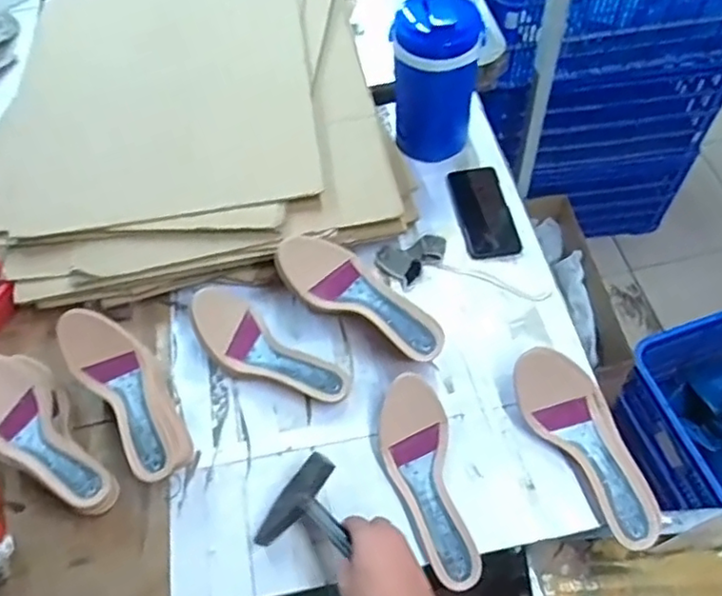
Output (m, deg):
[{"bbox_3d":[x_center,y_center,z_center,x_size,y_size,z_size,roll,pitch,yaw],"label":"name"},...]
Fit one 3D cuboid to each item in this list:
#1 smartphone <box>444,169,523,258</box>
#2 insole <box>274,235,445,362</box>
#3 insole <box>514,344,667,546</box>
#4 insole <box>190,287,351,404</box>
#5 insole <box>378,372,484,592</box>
[{"bbox_3d":[0.186,-0.133,0.958,0.077,0.016,0.161,-12,64,4],"label":"smartphone"},{"bbox_3d":[-0.001,-0.001,0.798,0.232,0.023,0.080,33,65,7],"label":"insole"},{"bbox_3d":[0.272,0.168,0.738,0.091,0.059,0.236,-26,60,-11],"label":"insole"},{"bbox_3d":[-0.124,0.070,0.822,0.227,0.062,0.093,30,65,21],"label":"insole"},{"bbox_3d":[0.073,0.210,0.731,0.083,0.055,0.233,-11,58,-2],"label":"insole"}]

